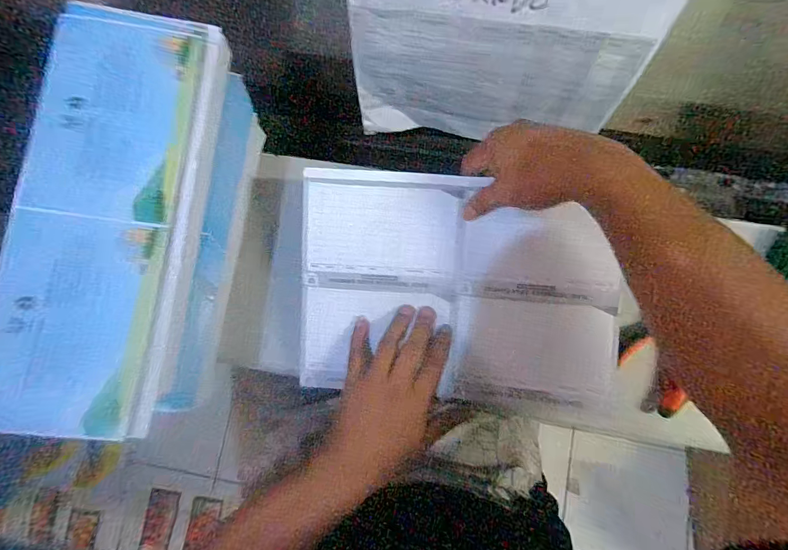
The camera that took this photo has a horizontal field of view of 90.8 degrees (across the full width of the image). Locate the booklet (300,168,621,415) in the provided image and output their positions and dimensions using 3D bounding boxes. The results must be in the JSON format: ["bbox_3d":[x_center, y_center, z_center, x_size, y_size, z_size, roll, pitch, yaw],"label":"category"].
[{"bbox_3d":[0.067,0.019,0.387,0.314,0.011,0.219,5,98,1],"label":"booklet"}]

